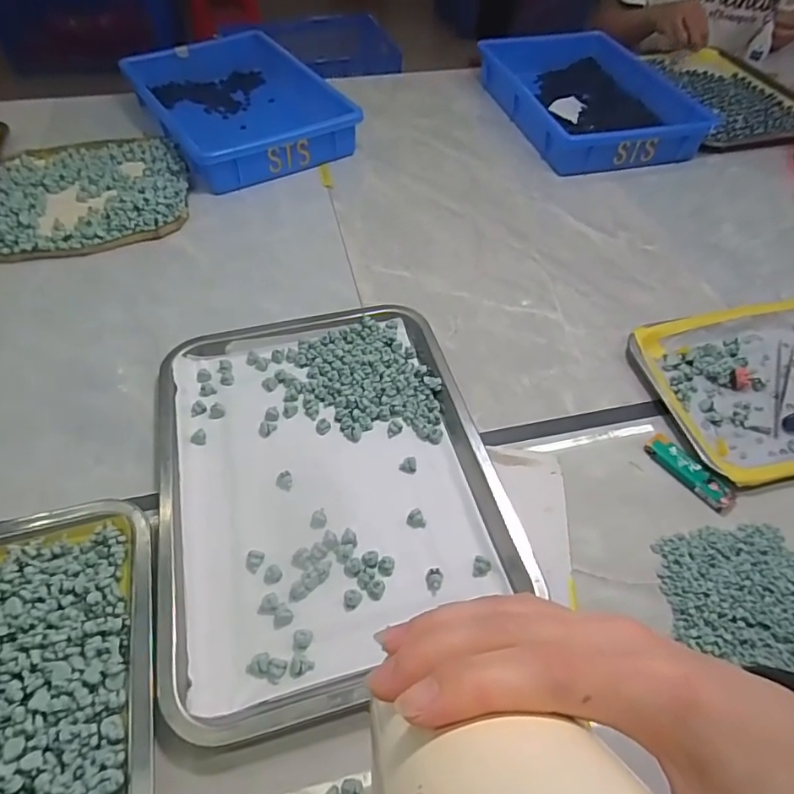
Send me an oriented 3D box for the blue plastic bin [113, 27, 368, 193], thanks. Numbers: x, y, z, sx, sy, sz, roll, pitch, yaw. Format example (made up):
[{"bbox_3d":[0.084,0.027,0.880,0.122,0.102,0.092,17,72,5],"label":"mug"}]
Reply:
[{"bbox_3d":[-0.253,-0.472,0.860,0.261,0.059,0.392,-27,57,-20],"label":"blue plastic bin"}]

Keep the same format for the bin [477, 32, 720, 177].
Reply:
[{"bbox_3d":[0.322,-0.508,0.904,0.272,0.053,0.392,-10,52,-8],"label":"bin"}]

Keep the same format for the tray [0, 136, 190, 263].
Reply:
[{"bbox_3d":[-0.405,-0.272,0.702,0.246,0.024,0.264,-12,53,-10],"label":"tray"}]

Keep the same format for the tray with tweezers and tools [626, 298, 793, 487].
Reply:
[{"bbox_3d":[0.368,-0.016,0.514,0.247,0.019,0.185,-11,52,-9],"label":"tray with tweezers and tools"}]

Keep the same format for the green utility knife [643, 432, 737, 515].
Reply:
[{"bbox_3d":[0.249,0.064,0.456,0.025,0.011,0.078,-31,58,-22],"label":"green utility knife"}]

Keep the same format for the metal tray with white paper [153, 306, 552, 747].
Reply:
[{"bbox_3d":[-0.060,0.059,0.446,0.257,0.022,0.341,-13,53,-10],"label":"metal tray with white paper"}]

